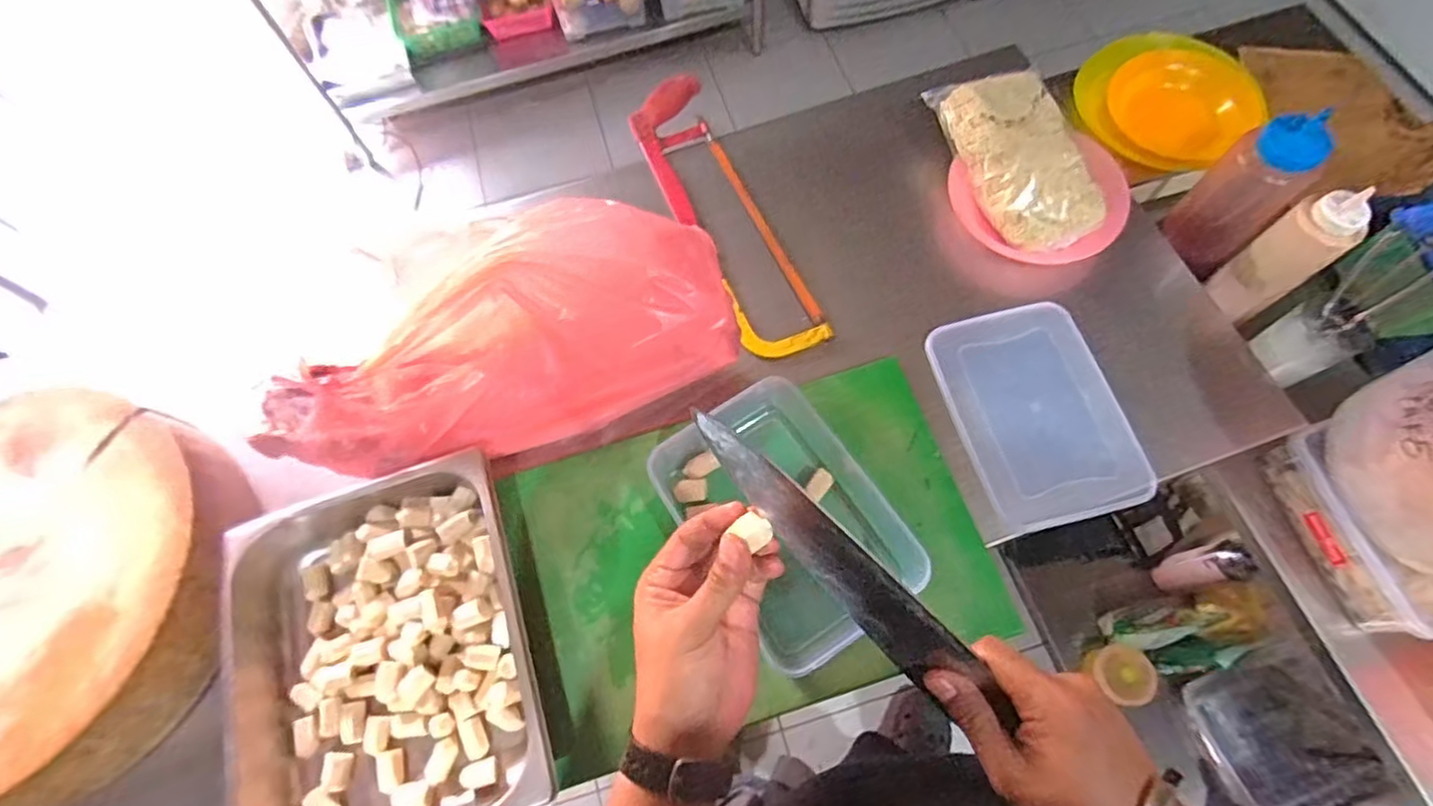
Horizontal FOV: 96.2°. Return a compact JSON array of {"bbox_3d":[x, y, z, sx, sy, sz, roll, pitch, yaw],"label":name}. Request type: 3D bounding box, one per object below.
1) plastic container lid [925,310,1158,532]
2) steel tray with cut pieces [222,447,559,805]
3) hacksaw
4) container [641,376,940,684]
[{"bbox_3d":[0.342,0.010,0.687,0.162,0.019,0.231,-15,67,-3],"label":"plastic container lid"},{"bbox_3d":[-0.306,0.233,0.603,0.265,0.068,0.332,-19,68,-5],"label":"steel tray with cut pieces"},{"bbox_3d":[0.004,-0.244,0.801,0.108,0.037,0.434,-23,68,-6],"label":"hacksaw"},{"bbox_3d":[0.062,0.108,0.625,0.169,0.079,0.259,-32,69,-10],"label":"container"}]

